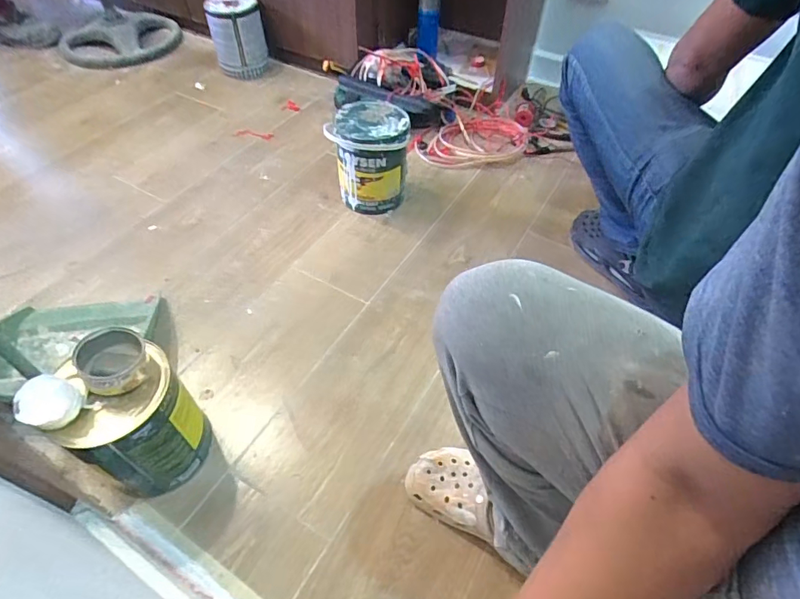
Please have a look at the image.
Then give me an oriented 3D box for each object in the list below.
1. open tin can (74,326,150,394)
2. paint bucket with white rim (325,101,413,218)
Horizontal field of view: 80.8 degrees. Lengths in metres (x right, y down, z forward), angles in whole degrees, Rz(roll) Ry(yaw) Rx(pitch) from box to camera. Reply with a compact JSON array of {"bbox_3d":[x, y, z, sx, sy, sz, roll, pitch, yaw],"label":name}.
[{"bbox_3d":[-0.382,0.083,0.627,0.081,0.040,0.084,-29,57,-23],"label":"open tin can"},{"bbox_3d":[-0.075,-0.333,1.128,0.184,0.213,0.170,-15,54,-12],"label":"paint bucket with white rim"}]

